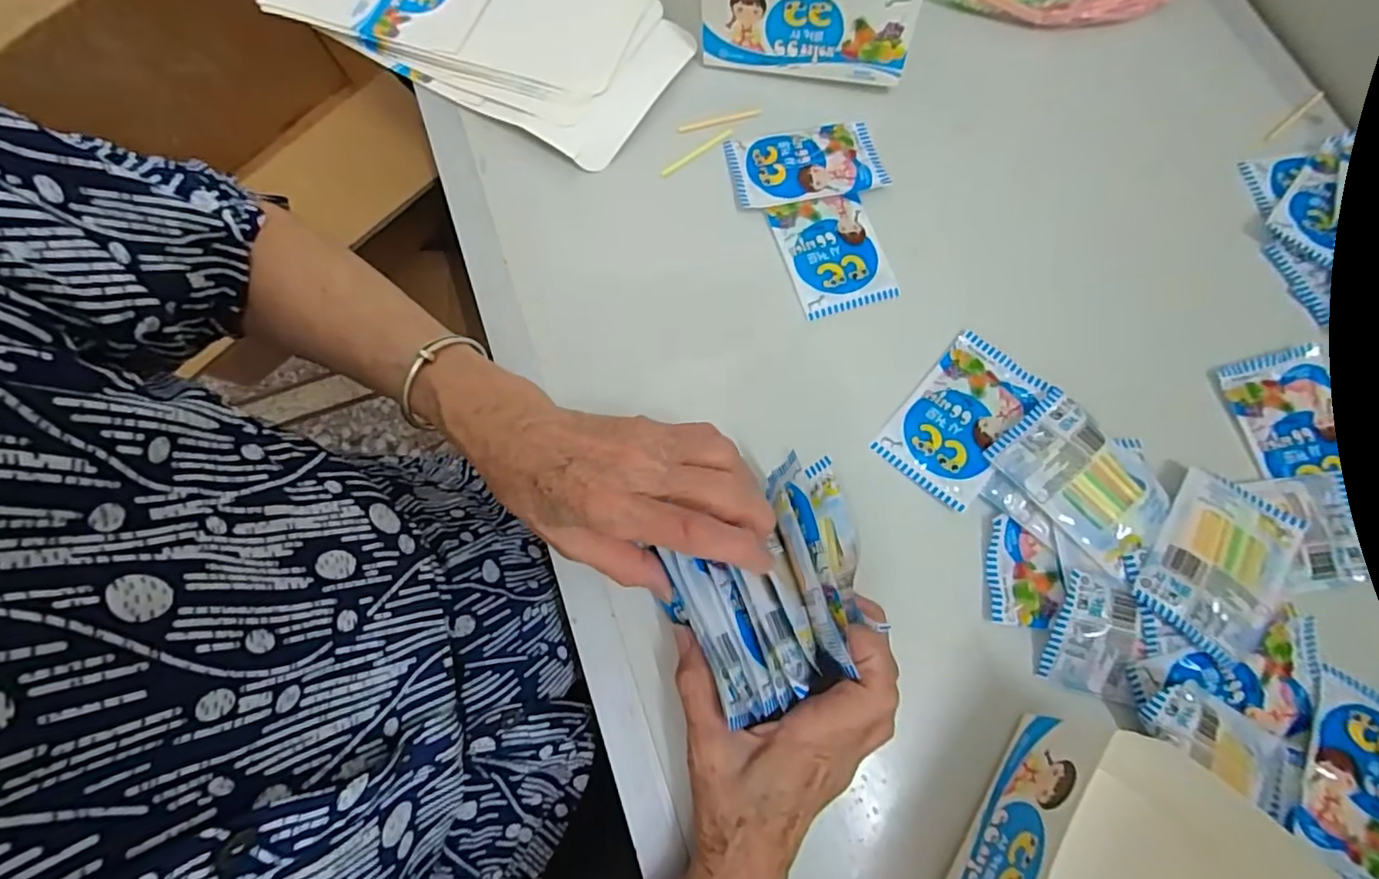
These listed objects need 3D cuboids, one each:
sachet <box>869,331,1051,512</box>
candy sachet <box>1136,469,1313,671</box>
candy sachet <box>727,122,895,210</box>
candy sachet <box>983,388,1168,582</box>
[{"bbox_3d":[0.168,-0.014,0.374,0.063,0.010,0.102,40,77,9],"label":"sachet"},{"bbox_3d":[0.294,0.067,0.336,0.066,0.017,0.099,39,77,9],"label":"candy sachet"},{"bbox_3d":[0.082,-0.192,0.424,0.106,0.009,0.062,-11,75,-4],"label":"candy sachet"},{"bbox_3d":[0.227,0.024,0.354,0.059,0.019,0.093,-38,78,-11],"label":"candy sachet"}]

